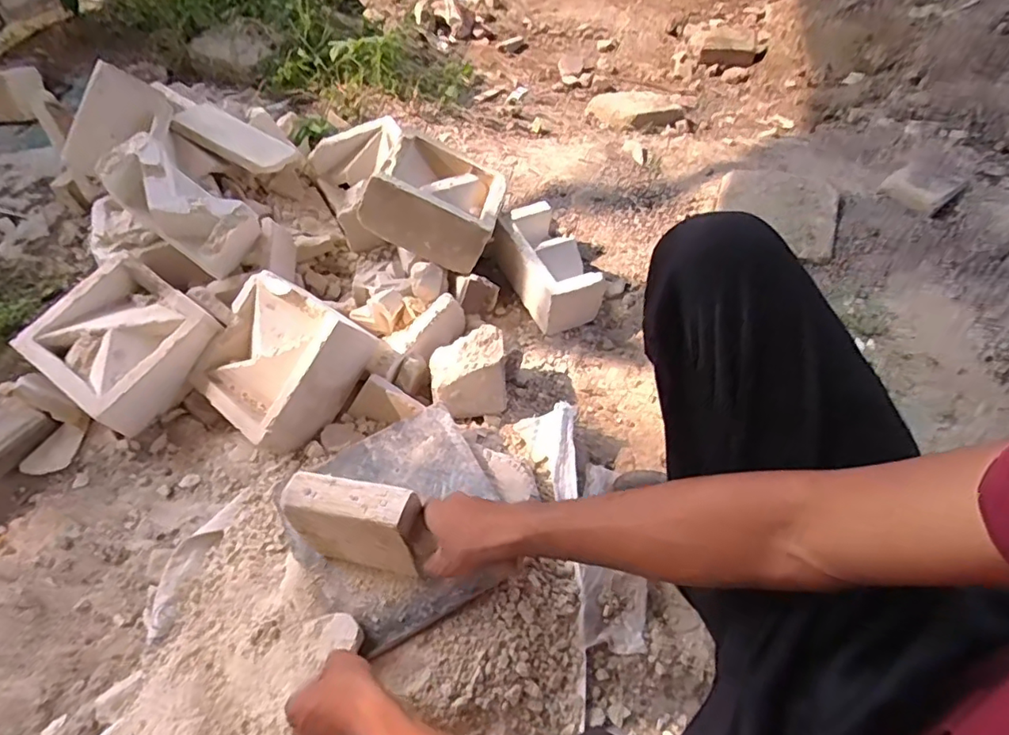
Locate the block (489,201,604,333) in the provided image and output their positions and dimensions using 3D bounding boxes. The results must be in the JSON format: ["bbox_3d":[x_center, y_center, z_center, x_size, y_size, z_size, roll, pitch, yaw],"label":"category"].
[{"bbox_3d":[0.080,-0.176,0.953,0.125,0.100,0.194,-26,60,-17],"label":"block"}]

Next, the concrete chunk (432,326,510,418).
[{"bbox_3d":[-0.052,0.007,0.816,0.107,0.066,0.106,-9,57,-7],"label":"concrete chunk"}]

